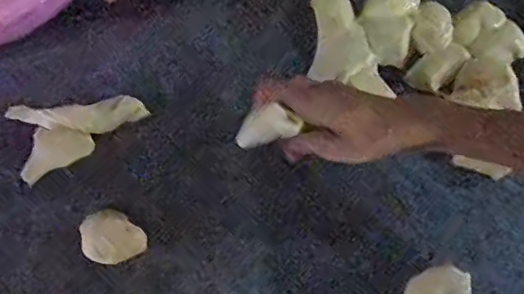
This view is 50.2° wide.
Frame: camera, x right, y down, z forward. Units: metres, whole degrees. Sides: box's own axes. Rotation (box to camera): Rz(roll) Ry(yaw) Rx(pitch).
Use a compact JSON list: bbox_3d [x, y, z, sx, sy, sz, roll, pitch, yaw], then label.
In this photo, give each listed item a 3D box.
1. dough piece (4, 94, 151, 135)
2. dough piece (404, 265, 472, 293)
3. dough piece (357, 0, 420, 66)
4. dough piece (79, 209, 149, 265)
[{"bbox_3d":[-0.184,-0.029,0.552,0.136,0.016,0.038,-5,72,0],"label":"dough piece"},{"bbox_3d":[0.155,0.130,0.495,0.056,0.018,0.047,4,72,3],"label":"dough piece"},{"bbox_3d":[0.129,-0.130,0.578,0.054,0.014,0.086,13,73,6],"label":"dough piece"},{"bbox_3d":[-0.138,0.084,0.513,0.058,0.018,0.047,40,77,13],"label":"dough piece"}]

